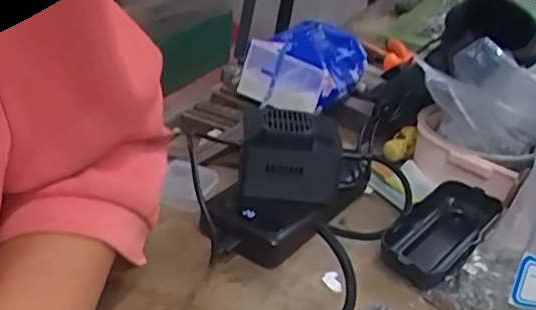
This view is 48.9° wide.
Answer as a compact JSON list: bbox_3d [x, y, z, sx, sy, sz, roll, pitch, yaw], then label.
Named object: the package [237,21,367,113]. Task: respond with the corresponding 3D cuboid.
[{"bbox_3d":[0.044,-0.100,0.615,0.095,0.051,0.144,19,31,21],"label":"package"}]

